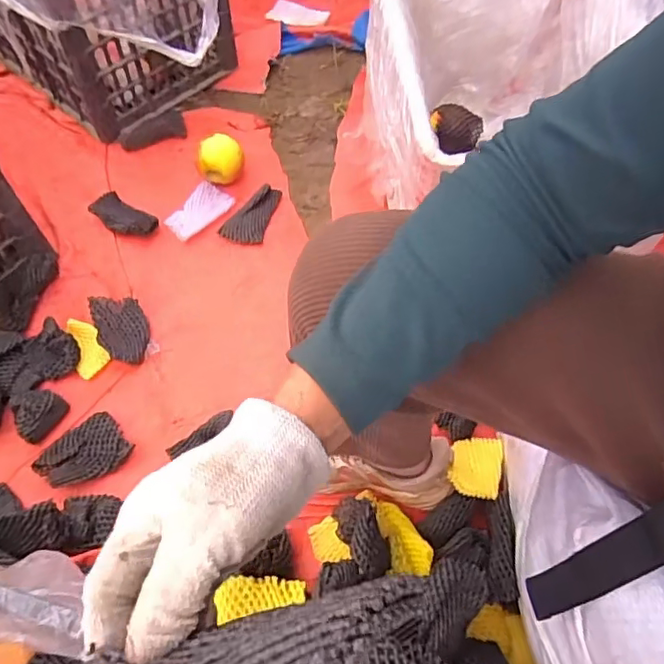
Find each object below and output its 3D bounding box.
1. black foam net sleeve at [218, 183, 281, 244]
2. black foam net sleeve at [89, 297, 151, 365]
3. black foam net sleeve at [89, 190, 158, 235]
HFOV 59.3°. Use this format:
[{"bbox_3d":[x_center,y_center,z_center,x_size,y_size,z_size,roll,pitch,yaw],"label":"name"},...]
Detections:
[{"bbox_3d":[-0.125,-0.197,0.989,0.067,0.012,0.129,32,65,17],"label":"black foam net sleeve"},{"bbox_3d":[-0.313,-0.006,0.872,0.069,0.026,0.118,-23,63,-12],"label":"black foam net sleeve"},{"bbox_3d":[-0.357,-0.196,0.994,0.116,0.023,0.059,30,65,16],"label":"black foam net sleeve"}]

